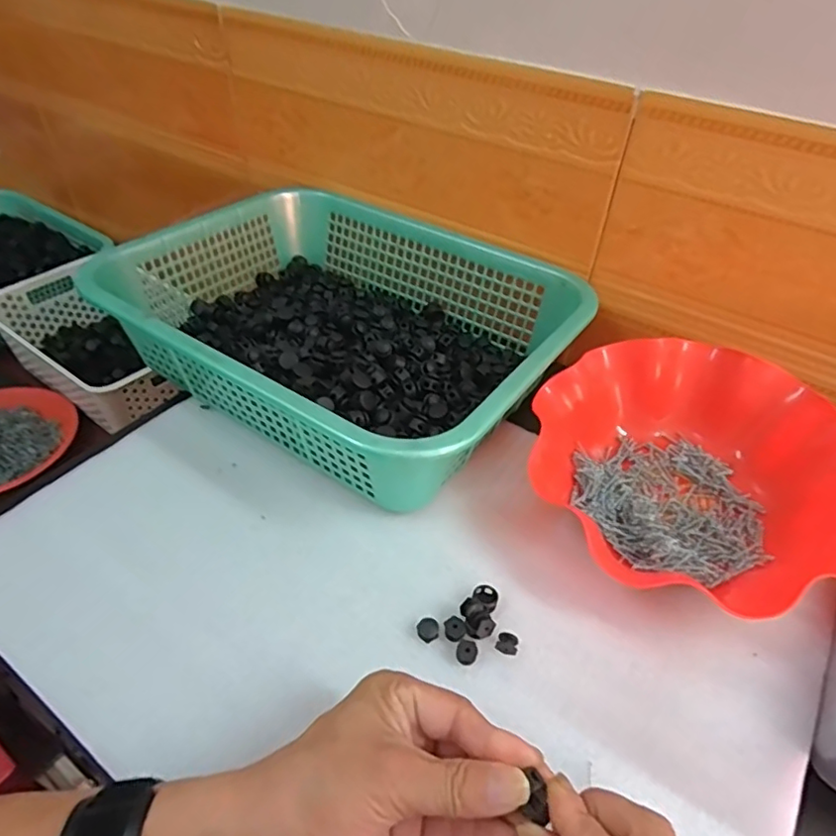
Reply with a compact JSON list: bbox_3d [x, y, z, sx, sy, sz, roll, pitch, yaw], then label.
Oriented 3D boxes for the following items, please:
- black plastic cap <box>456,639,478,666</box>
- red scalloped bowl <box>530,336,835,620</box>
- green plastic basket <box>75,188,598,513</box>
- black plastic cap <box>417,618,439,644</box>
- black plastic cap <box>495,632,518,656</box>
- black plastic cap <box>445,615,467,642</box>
[{"bbox_3d":[0.031,0.147,0.368,0.014,0.010,0.013,1,46,-1],"label":"black plastic cap"},{"bbox_3d":[0.198,0.032,0.438,0.206,0.070,0.211,1,45,-1],"label":"red scalloped bowl"},{"bbox_3d":[-0.064,-0.094,0.533,0.385,0.098,0.296,28,51,23],"label":"green plastic basket"},{"bbox_3d":[0.007,0.135,0.373,0.013,0.007,0.013,1,46,-1],"label":"black plastic cap"},{"bbox_3d":[0.056,0.142,0.369,0.013,0.008,0.012,1,46,-1],"label":"black plastic cap"},{"bbox_3d":[0.024,0.135,0.374,0.013,0.008,0.014,1,46,-1],"label":"black plastic cap"}]

